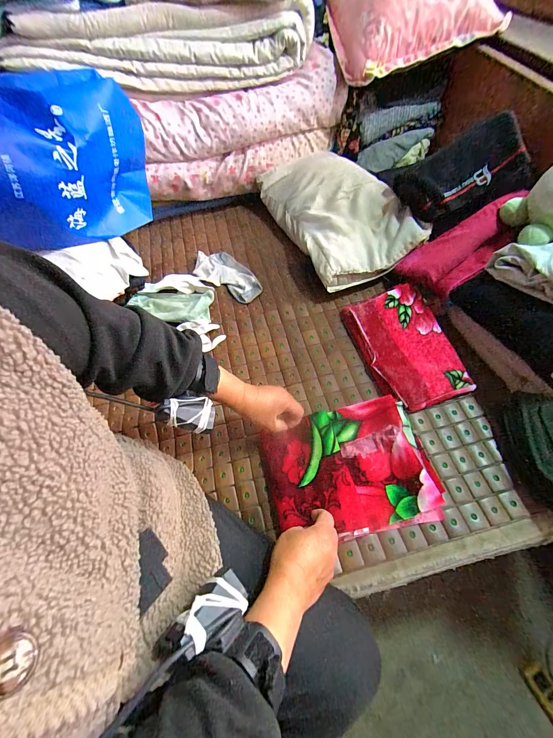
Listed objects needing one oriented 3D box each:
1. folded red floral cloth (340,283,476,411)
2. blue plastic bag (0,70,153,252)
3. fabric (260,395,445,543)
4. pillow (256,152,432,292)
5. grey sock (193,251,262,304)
[{"bbox_3d":[0.237,-0.044,0.558,0.143,0.045,0.233,-17,62,-6],"label":"folded red floral cloth"},{"bbox_3d":[-0.400,-0.391,0.570,0.194,0.250,0.300,1,62,4],"label":"blue plastic bag"},{"bbox_3d":[0.111,0.151,0.461,0.248,0.025,0.187,-11,62,-3],"label":"fabric"},{"bbox_3d":[0.135,-0.366,0.713,0.238,0.100,0.412,-22,63,-9],"label":"pillow"},{"bbox_3d":[-0.116,-0.229,0.723,0.197,0.019,0.094,37,70,20],"label":"grey sock"}]

